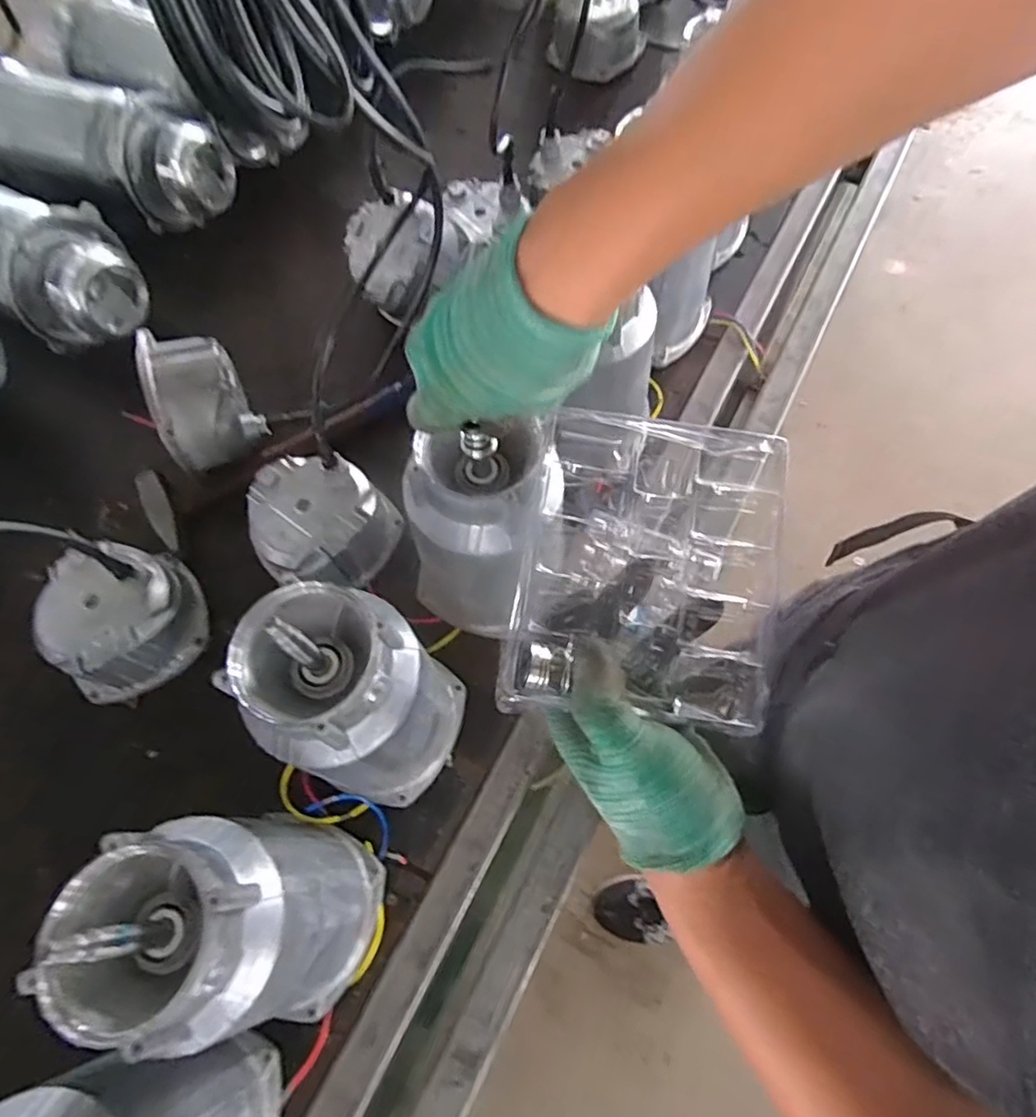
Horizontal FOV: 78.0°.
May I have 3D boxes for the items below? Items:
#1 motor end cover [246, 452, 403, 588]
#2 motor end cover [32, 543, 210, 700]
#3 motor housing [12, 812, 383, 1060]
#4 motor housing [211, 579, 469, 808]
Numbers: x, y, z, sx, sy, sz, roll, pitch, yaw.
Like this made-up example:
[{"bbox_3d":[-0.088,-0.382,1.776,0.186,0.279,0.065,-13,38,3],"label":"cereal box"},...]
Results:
[{"bbox_3d":[-0.191,-0.034,0.611,0.123,0.063,0.123,34,71,16],"label":"motor end cover"},{"bbox_3d":[-0.367,0.053,0.591,0.117,0.073,0.126,-27,68,-10],"label":"motor end cover"},{"bbox_3d":[-0.174,0.229,0.408,0.113,0.239,0.105,-1,66,2],"label":"motor housing"},{"bbox_3d":[-0.111,0.105,0.470,0.107,0.218,0.128,15,67,9],"label":"motor housing"}]

